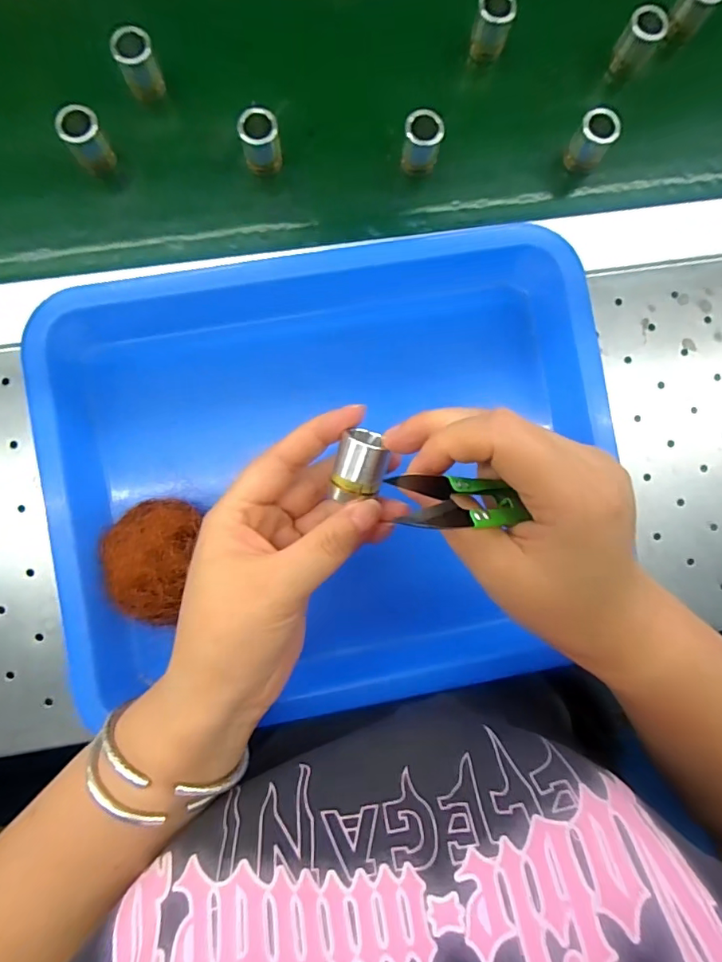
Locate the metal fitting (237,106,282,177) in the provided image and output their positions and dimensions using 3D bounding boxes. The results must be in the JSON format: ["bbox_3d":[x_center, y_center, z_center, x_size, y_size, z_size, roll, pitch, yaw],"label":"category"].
[{"bbox_3d":[-0.062,-0.209,0.304,0.023,0.035,0.021,0,86,-3],"label":"metal fitting"}]

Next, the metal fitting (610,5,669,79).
[{"bbox_3d":[0.184,-0.292,0.330,0.023,0.041,0.019,37,85,0],"label":"metal fitting"}]

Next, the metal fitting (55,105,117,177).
[{"bbox_3d":[-0.169,-0.209,0.305,0.023,0.041,0.019,-41,89,-5],"label":"metal fitting"}]

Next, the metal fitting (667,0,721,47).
[{"bbox_3d":[0.223,-0.317,0.334,0.023,0.045,0.019,33,85,0],"label":"metal fitting"}]

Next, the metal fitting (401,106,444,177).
[{"bbox_3d":[0.039,-0.214,0.313,0.023,0.039,0.019,13,86,-2],"label":"metal fitting"}]

